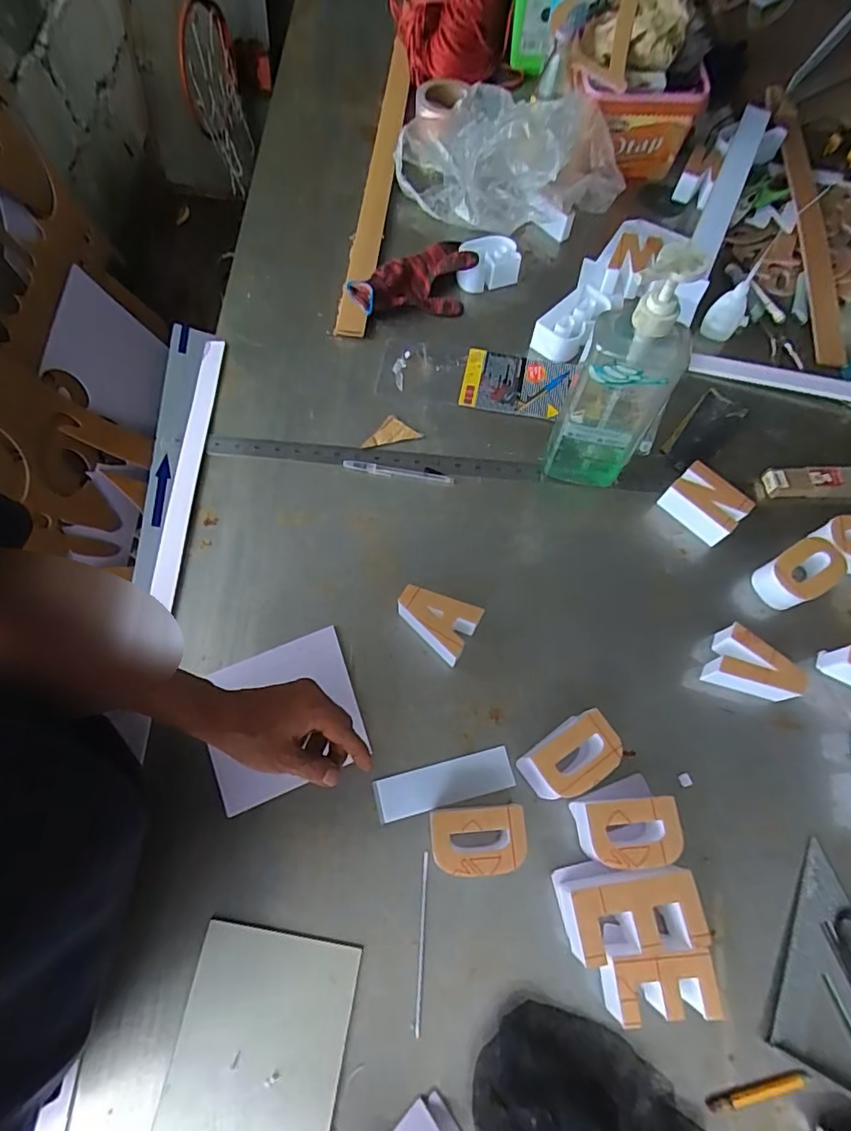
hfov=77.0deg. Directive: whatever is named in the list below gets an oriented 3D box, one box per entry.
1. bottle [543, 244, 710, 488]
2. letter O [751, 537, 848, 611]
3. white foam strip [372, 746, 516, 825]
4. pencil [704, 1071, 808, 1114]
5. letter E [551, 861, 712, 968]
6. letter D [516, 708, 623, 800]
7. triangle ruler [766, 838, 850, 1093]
[{"bbox_3d":[0.200,-0.182,0.543,0.096,0.278,0.081,30,70,9],"label":"bottle"},{"bbox_3d":[0.418,0.013,0.604,0.083,0.054,0.059,-27,72,-13],"label":"letter O"},{"bbox_3d":[0.019,0.216,0.526,0.134,0.006,0.039,-12,69,-8],"label":"white foam strip"},{"bbox_3d":[0.276,0.436,0.441,0.087,0.004,0.011,-10,69,-7],"label":"pencil"},{"bbox_3d":[0.179,0.302,0.469,0.109,0.045,0.068,-7,69,-6],"label":"letter E"},{"bbox_3d":[0.140,0.186,0.516,0.089,0.042,0.055,-31,73,-14],"label":"letter D"},{"bbox_3d":[0.399,0.371,0.466,0.160,0.011,0.165,26,68,12],"label":"triangle ruler"}]

